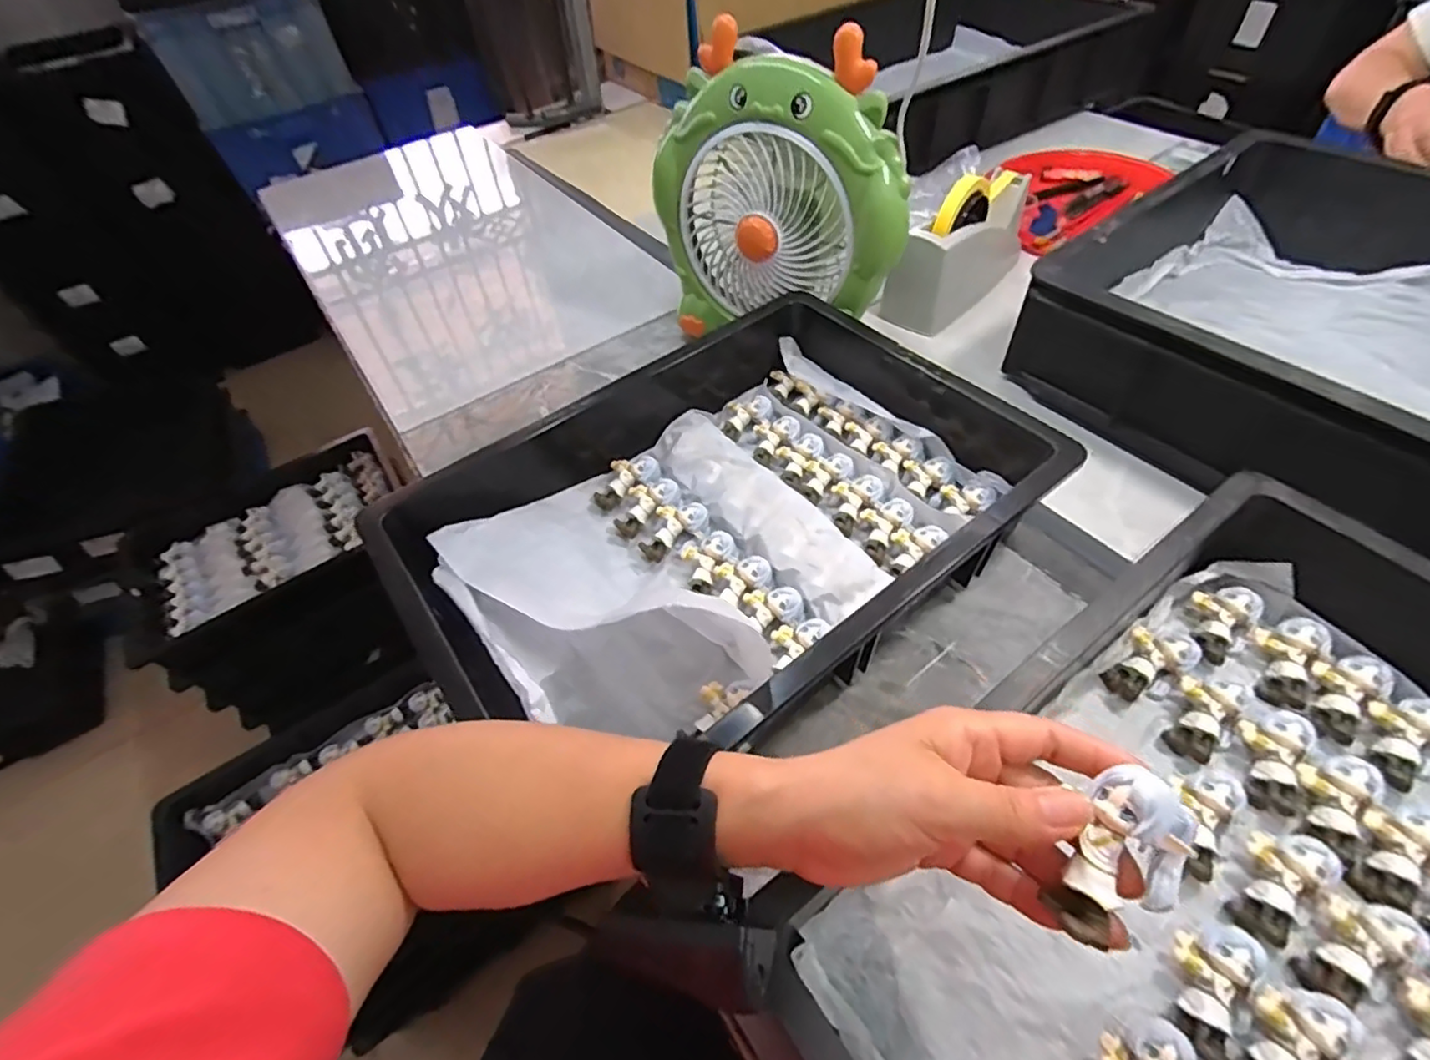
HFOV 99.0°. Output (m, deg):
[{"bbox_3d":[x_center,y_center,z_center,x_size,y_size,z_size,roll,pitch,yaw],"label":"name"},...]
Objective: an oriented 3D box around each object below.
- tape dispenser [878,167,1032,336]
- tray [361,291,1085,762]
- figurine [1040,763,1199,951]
[{"bbox_3d":[0.280,-0.325,0.691,0.075,0.122,0.212,36,63,29],"label":"tape dispenser"},{"bbox_3d":[0.025,-0.030,0.498,0.450,0.094,0.339,-36,57,-21],"label":"tray"},{"bbox_3d":[0.148,0.119,0.222,0.033,0.028,0.060,30,95,29],"label":"figurine"}]

